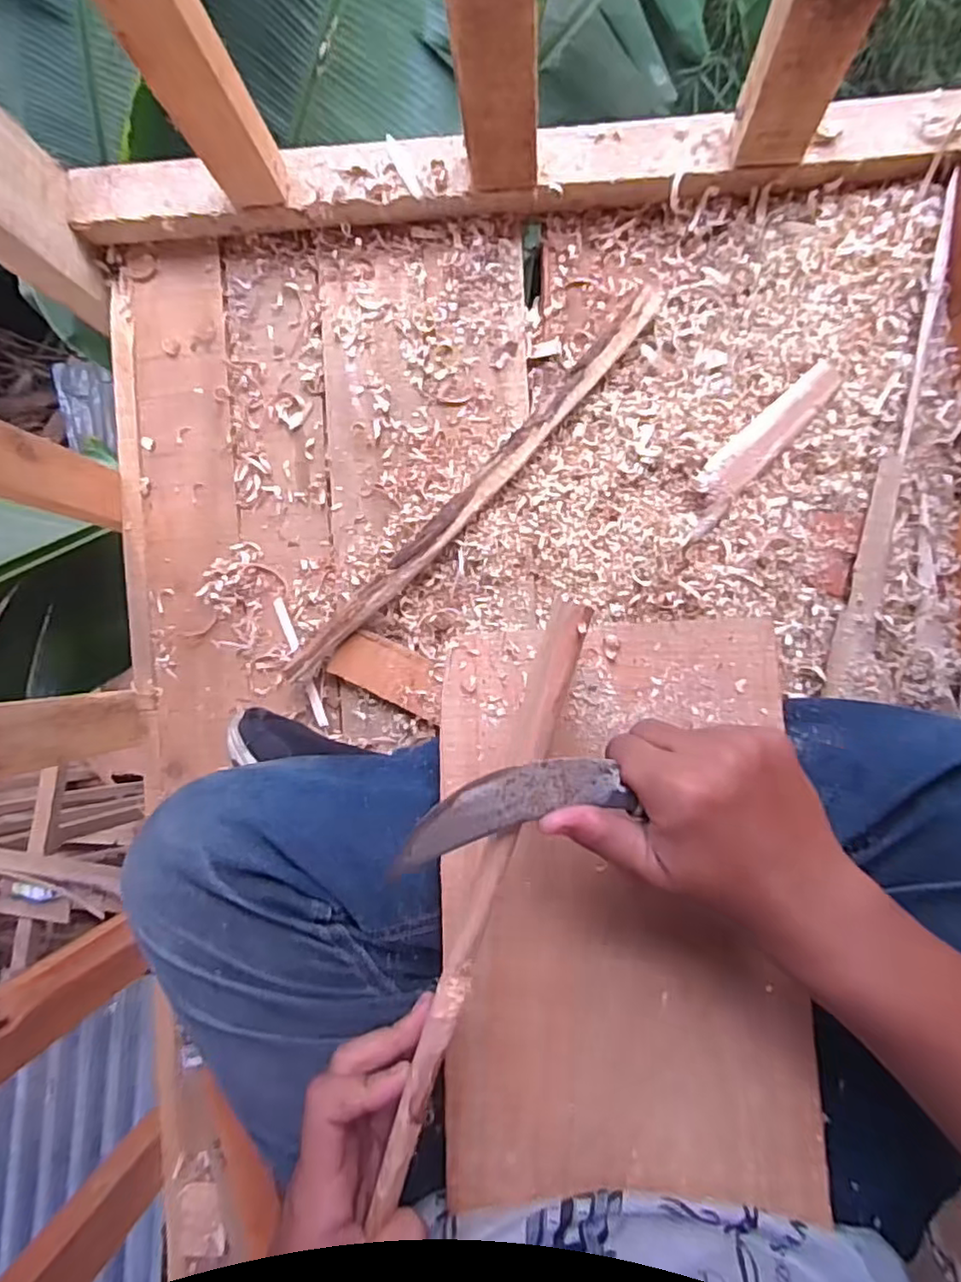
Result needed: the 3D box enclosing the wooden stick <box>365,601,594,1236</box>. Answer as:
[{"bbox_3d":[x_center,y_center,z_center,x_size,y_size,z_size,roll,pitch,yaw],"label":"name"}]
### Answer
[{"bbox_3d":[-0.002,0.115,0.272,0.015,0.014,0.269,18,94,6],"label":"wooden stick"}]

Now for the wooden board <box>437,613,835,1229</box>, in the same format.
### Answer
[{"bbox_3d":[0.076,0.145,0.367,0.195,0.009,0.308,-3,81,9],"label":"wooden board"}]

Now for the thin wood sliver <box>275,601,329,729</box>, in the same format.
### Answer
[{"bbox_3d":[-0.160,0.019,0.580,0.010,0.004,0.121,-22,89,7],"label":"thin wood sliver"}]

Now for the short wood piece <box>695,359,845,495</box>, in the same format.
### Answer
[{"bbox_3d":[0.235,-0.169,0.524,0.132,0.011,0.035,-44,86,5],"label":"short wood piece"}]

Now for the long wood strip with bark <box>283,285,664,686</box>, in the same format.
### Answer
[{"bbox_3d":[-0.008,-0.123,0.547,0.029,0.027,0.433,45,96,4],"label":"long wood strip with bark"}]

